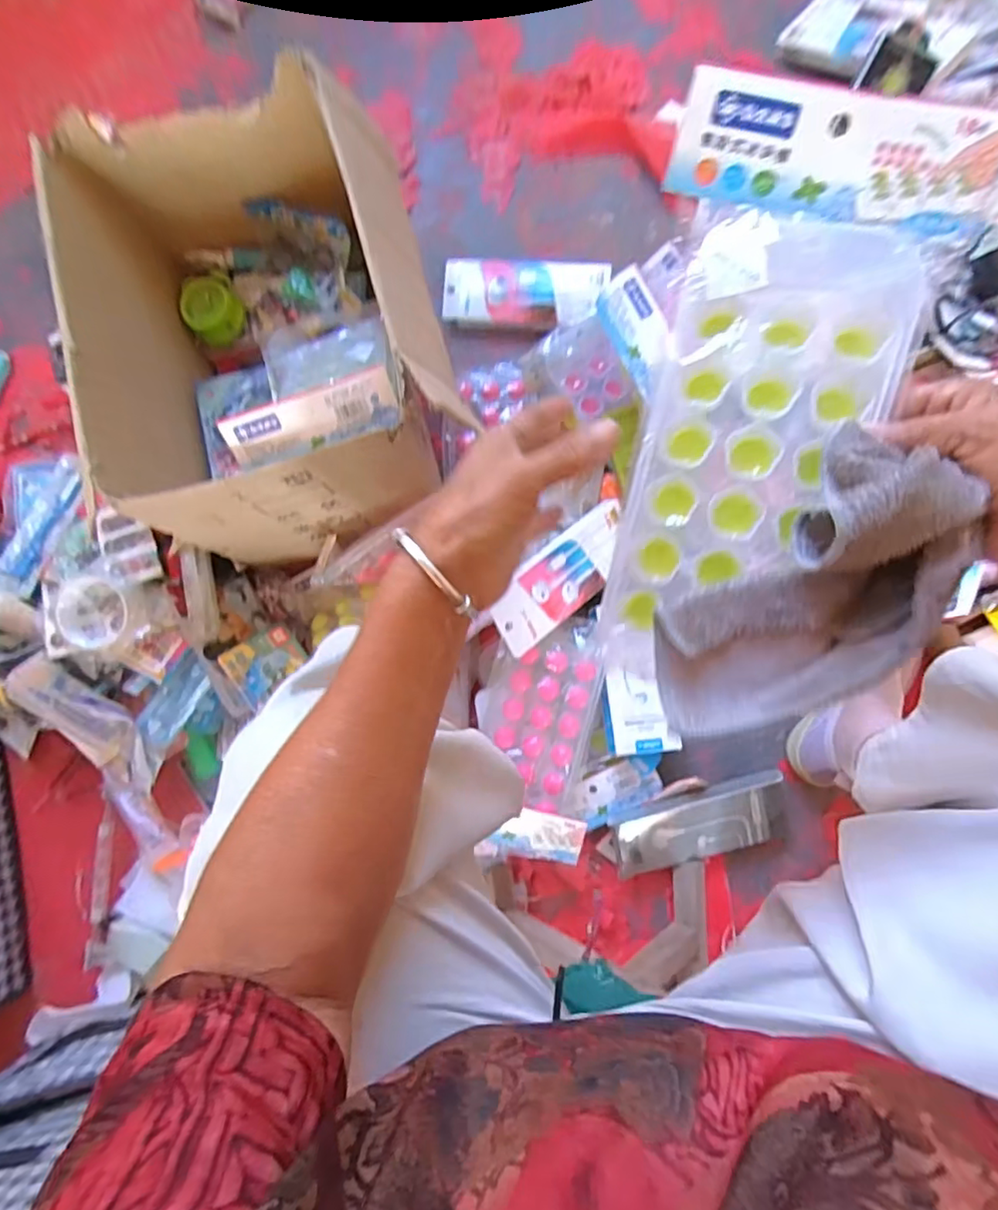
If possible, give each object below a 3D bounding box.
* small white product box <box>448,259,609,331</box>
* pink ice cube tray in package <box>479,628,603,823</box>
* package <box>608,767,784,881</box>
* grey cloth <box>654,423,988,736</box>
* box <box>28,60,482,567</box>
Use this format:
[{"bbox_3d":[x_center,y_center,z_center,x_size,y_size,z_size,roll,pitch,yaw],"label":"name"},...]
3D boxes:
[{"bbox_3d":[0.033,-0.402,0.774,0.205,0.022,0.091,5,87,5],"label":"small white product box"},{"bbox_3d":[0.041,0.120,0.676,0.123,0.029,0.199,17,88,5],"label":"pink ice cube tray in package"},{"bbox_3d":[0.236,0.257,0.702,0.201,0.043,0.082,-16,85,3],"label":"package"},{"bbox_3d":[0.149,0.003,0.288,0.093,0.077,0.156,43,91,7],"label":"grey cloth"},{"bbox_3d":[-0.231,-0.289,0.627,0.310,0.239,0.397,-15,85,4],"label":"box"}]

